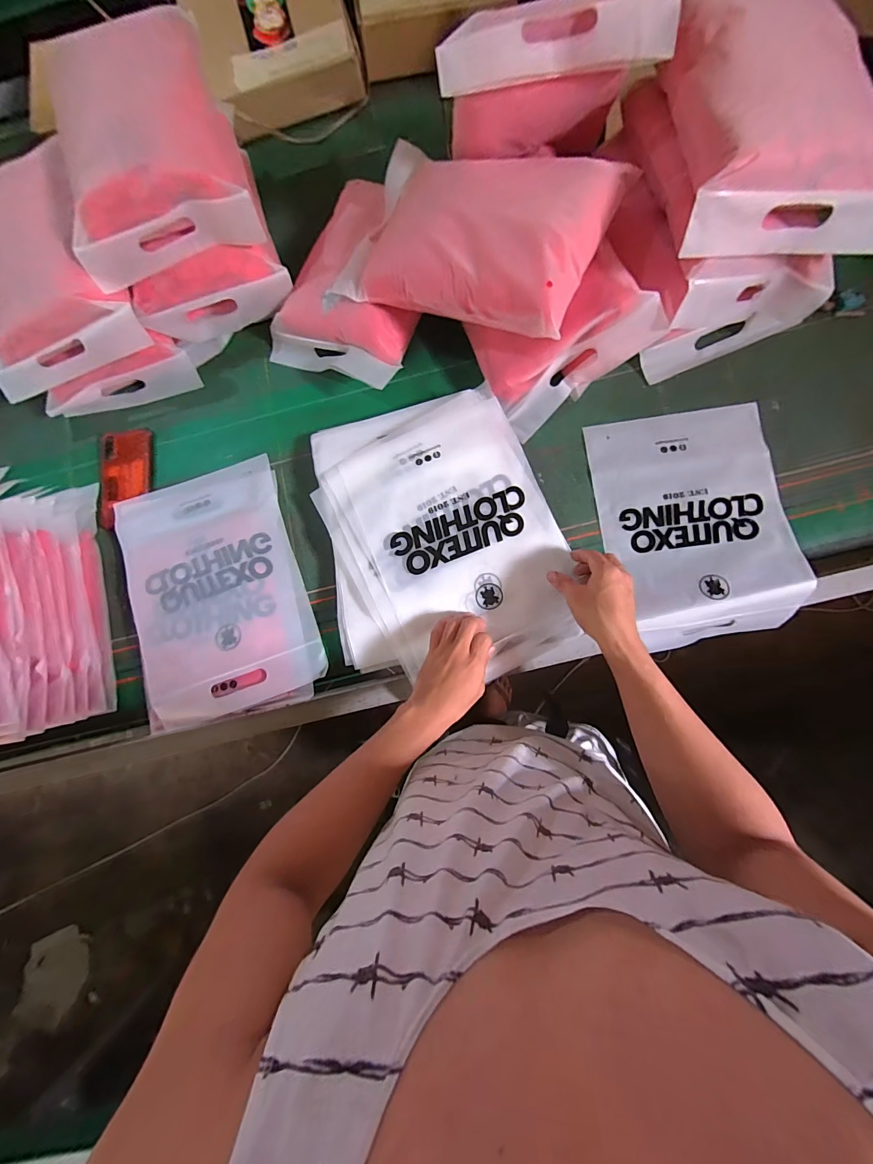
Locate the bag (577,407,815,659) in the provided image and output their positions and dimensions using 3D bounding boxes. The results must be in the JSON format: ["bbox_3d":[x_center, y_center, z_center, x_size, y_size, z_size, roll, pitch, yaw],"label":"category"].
[{"bbox_3d":[0.368,-0.088,0.571,0.246,0.033,0.329,-11,80,3],"label":"bag"}]

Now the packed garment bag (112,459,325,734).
[{"bbox_3d":[-0.329,0.012,0.607,0.258,0.040,0.365,-17,81,3],"label":"packed garment bag"}]

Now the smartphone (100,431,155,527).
[{"bbox_3d":[-0.502,-0.171,0.656,0.081,0.011,0.159,-1,84,-5],"label":"smartphone"}]

